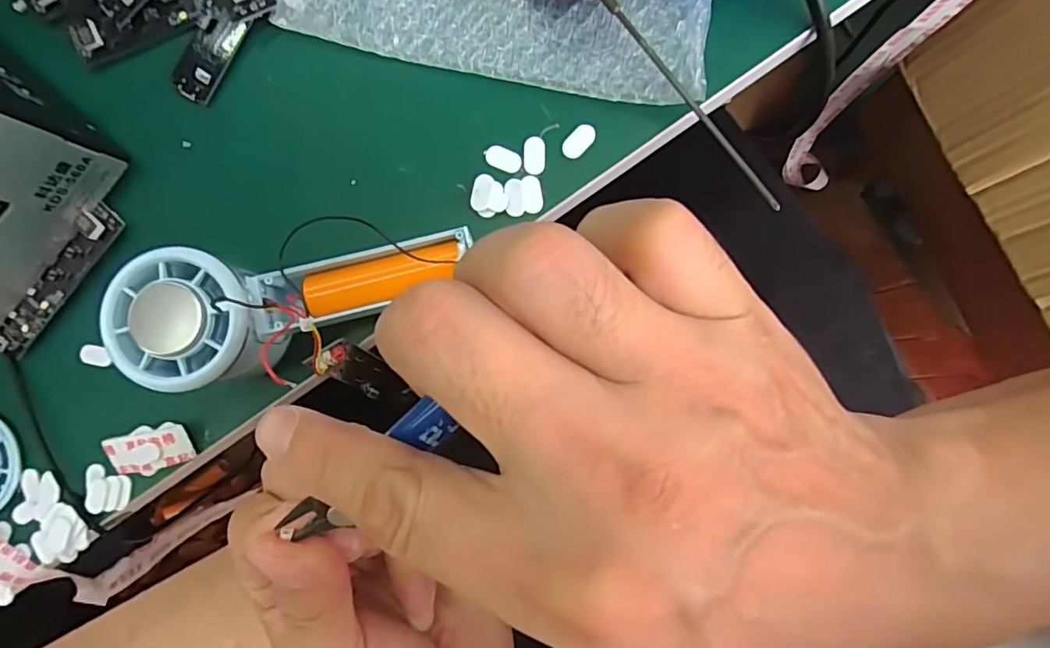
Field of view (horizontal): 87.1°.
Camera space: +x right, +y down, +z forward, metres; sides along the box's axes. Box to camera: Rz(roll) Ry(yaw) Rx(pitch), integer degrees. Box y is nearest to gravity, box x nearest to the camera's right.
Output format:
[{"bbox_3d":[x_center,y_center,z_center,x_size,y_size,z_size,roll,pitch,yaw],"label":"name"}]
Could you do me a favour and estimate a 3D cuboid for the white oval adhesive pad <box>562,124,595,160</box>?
[{"bbox_3d":[0.026,-0.088,0.266,0.010,0.004,0.018,44,96,0],"label":"white oval adhesive pad"}]

